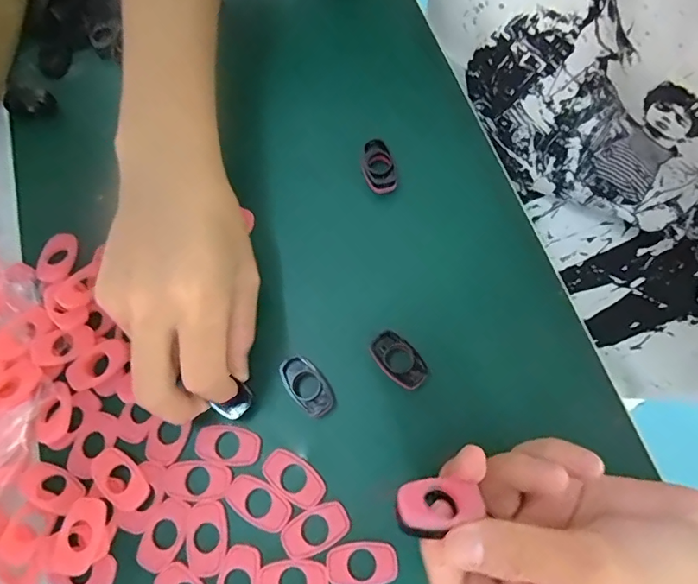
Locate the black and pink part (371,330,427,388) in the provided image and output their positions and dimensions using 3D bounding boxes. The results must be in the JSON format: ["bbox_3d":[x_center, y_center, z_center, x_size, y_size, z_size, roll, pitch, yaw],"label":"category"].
[{"bbox_3d":[0.026,0.035,0.252,0.019,0.004,0.032,-39,73,-14],"label":"black and pink part"}]

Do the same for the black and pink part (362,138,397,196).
[{"bbox_3d":[0.018,-0.075,0.292,0.019,0.009,0.034,-6,68,-2],"label":"black and pink part"}]

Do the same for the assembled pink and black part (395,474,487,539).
[{"bbox_3d":[0.032,0.081,0.185,0.031,0.007,0.019,-3,50,-16],"label":"assembled pink and black part"}]

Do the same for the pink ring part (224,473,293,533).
[{"bbox_3d":[-0.044,0.102,0.235,0.033,0.004,0.019,30,72,12],"label":"pink ring part"}]

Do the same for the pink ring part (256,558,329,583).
[{"bbox_3d":[-0.026,0.134,0.224,0.032,0.004,0.020,-3,68,-1],"label":"pink ring part"}]

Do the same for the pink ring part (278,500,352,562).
[{"bbox_3d":[-0.016,0.113,0.231,0.033,0.004,0.018,-27,71,-10],"label":"pink ring part"}]

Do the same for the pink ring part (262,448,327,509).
[{"bbox_3d":[-0.027,0.092,0.239,0.032,0.004,0.018,35,73,13],"label":"pink ring part"}]

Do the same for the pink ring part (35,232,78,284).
[{"bbox_3d":[-0.172,-0.021,0.284,0.021,0.004,0.034,8,69,4],"label":"pink ring part"}]

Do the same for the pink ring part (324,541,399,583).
[{"bbox_3d":[0.006,0.126,0.224,0.033,0.005,0.018,-4,68,-1],"label":"pink ring part"}]

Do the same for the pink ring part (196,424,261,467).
[{"bbox_3d":[-0.062,0.077,0.246,0.033,0.004,0.019,8,69,4],"label":"pink ring part"}]

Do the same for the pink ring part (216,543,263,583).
[{"bbox_3d":[-0.052,0.135,0.224,0.019,0.004,0.032,10,69,4],"label":"pink ring part"}]

